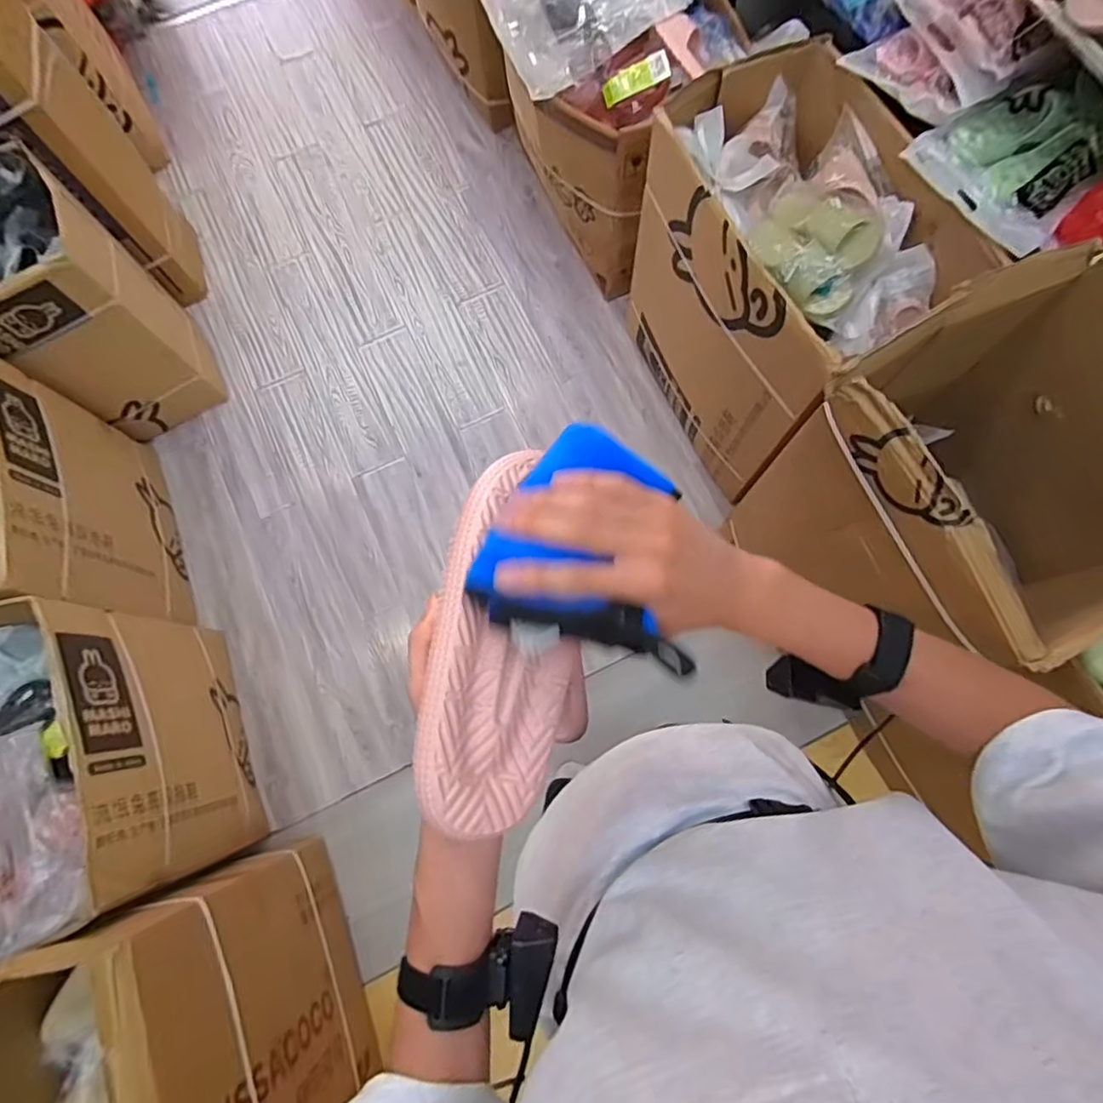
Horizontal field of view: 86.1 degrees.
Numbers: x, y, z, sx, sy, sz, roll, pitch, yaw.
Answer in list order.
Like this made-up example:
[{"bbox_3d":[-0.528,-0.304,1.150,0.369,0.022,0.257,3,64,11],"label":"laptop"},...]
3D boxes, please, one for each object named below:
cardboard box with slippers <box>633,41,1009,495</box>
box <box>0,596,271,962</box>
[{"bbox_3d":[0.517,-0.629,1.426,0.437,0.633,0.683,-28,77,-6],"label":"cardboard box with slippers"},{"bbox_3d":[-1.022,0.454,1.258,0.461,0.584,0.591,-18,76,-4],"label":"box"}]

